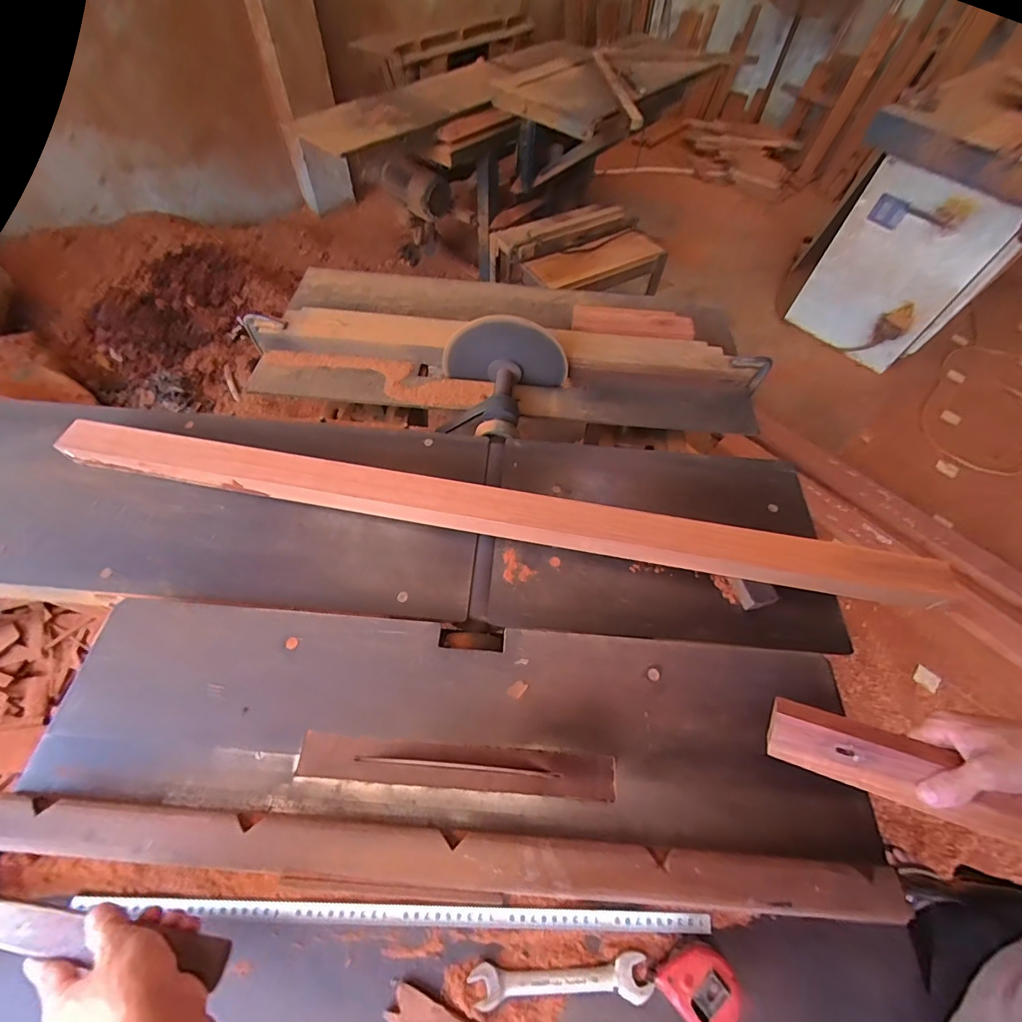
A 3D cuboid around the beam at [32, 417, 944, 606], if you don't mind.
[{"bbox_3d":[-0.045,-0.001,0.660,1.201,0.074,0.061,11,58,2],"label":"beam"}]

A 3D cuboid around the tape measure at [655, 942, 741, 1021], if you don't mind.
[{"bbox_3d":[0.166,0.419,0.404,0.063,0.027,0.054,32,61,15],"label":"tape measure"}]

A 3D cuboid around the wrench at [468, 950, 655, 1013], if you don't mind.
[{"bbox_3d":[0.045,0.422,0.410,0.159,0.004,0.031,1,58,-4],"label":"wrench"}]

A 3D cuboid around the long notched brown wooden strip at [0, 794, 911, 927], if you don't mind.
[{"bbox_3d":[-0.066,0.337,0.433,0.828,0.046,0.054,6,58,-1],"label":"long notched brown wooden strip"}]

